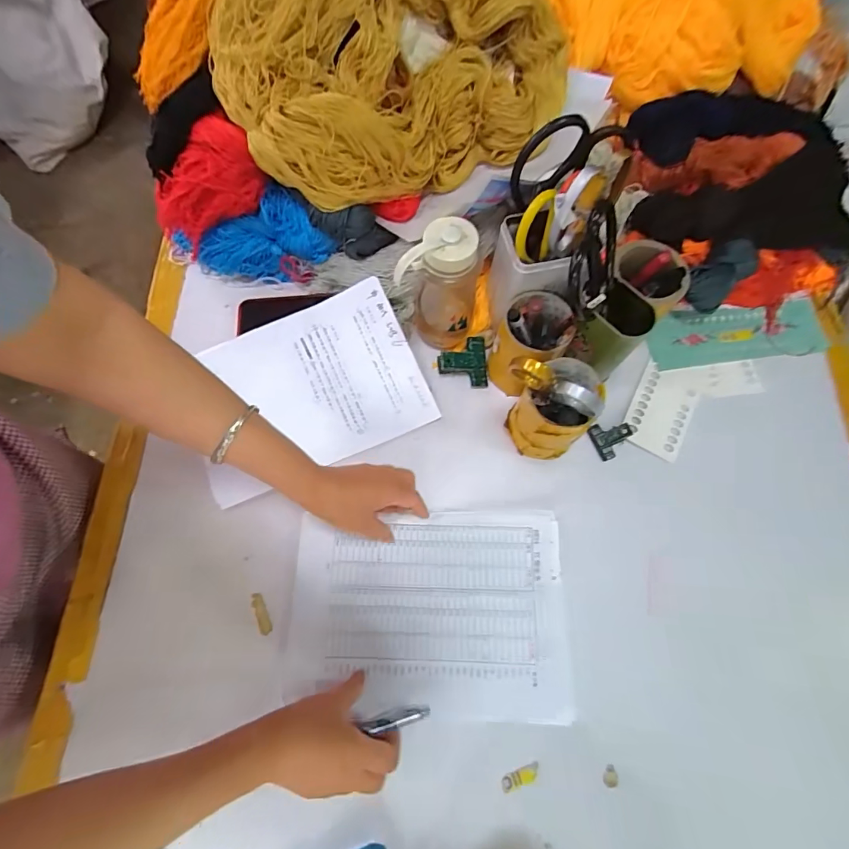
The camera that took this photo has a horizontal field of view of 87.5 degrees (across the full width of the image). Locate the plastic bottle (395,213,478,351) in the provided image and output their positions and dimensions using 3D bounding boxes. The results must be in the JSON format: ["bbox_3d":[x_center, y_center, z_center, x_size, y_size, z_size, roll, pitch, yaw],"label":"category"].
[{"bbox_3d":[0.017,-0.165,0.537,0.092,0.166,0.071,4,70,1],"label":"plastic bottle"}]

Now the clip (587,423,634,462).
[{"bbox_3d":[0.242,0.017,0.572,0.046,0.024,0.046,-20,72,-9],"label":"clip"}]

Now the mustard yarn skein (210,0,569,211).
[{"bbox_3d":[-0.032,-0.417,0.511,0.397,0.089,0.268,-18,112,-9],"label":"mustard yarn skein"}]

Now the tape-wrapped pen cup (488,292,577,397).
[{"bbox_3d":[0.129,-0.096,0.554,0.081,0.134,0.096,28,72,9],"label":"tape-wrapped pen cup"}]

